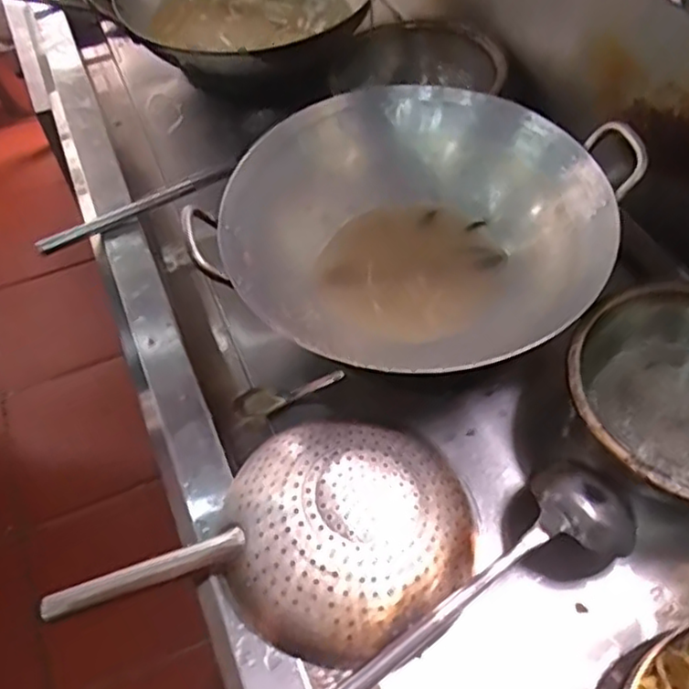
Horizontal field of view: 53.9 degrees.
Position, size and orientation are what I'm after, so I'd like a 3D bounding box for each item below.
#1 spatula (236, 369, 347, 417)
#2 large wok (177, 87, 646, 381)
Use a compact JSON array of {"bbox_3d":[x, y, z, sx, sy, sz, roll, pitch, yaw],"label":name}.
[{"bbox_3d":[-0.073,0.065,0.901,0.154,0.017,0.037,-19,54,15],"label":"spatula"},{"bbox_3d":[0.093,-0.154,0.952,0.547,0.163,0.452,-15,56,-9],"label":"large wok"}]

